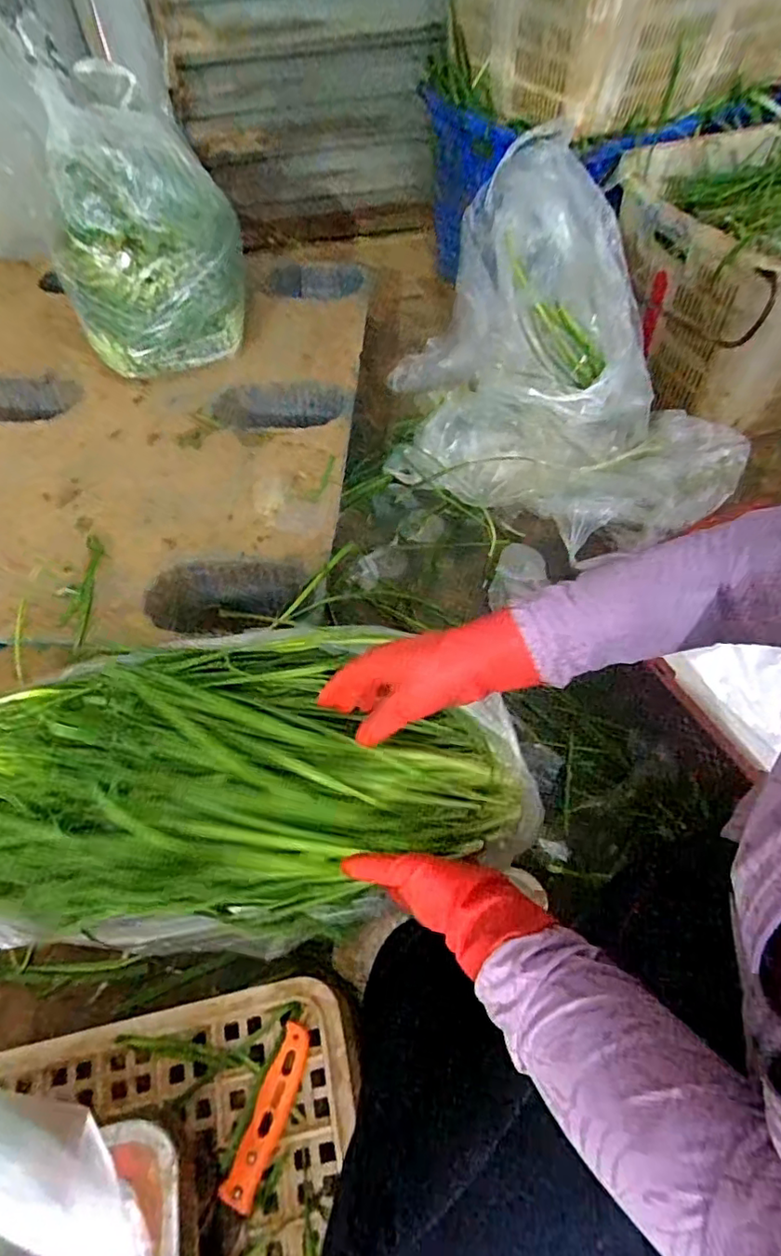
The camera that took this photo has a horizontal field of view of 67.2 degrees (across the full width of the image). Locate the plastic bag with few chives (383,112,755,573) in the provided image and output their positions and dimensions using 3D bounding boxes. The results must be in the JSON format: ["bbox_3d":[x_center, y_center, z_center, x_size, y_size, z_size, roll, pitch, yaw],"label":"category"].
[{"bbox_3d":[0.244,-0.449,0.961,0.440,0.363,0.655,-35,62,-20],"label":"plastic bag with few chives"}]

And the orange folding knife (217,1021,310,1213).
[{"bbox_3d":[-0.093,0.378,0.459,0.028,0.023,0.115,18,58,13],"label":"orange folding knife"}]

